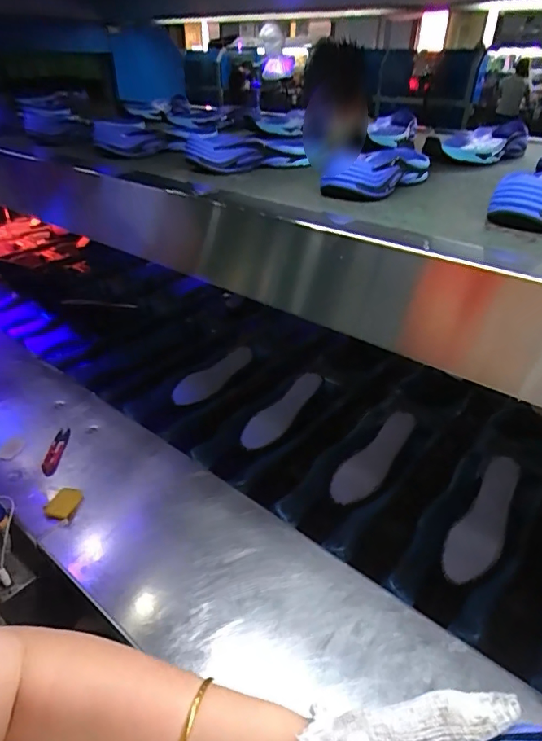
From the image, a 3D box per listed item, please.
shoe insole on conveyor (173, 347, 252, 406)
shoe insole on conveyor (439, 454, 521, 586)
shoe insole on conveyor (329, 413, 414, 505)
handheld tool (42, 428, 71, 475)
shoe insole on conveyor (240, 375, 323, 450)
[{"bbox_3d":[-0.117,0.012,0.973,0.195,0.011,0.064,-29,66,-24],"label":"shoe insole on conveyor"},{"bbox_3d":[0.304,0.208,0.661,0.060,0.016,0.194,25,68,30],"label":"shoe insole on conveyor"},{"bbox_3d":[0.174,0.145,0.779,0.195,0.013,0.062,-43,50,-19],"label":"shoe insole on conveyor"},{"bbox_3d":[-0.350,0.128,0.764,0.026,0.013,0.110,2,31,-5],"label":"handheld tool"},{"bbox_3d":[0.023,0.074,0.877,0.198,0.018,0.058,-43,51,-20],"label":"shoe insole on conveyor"}]

